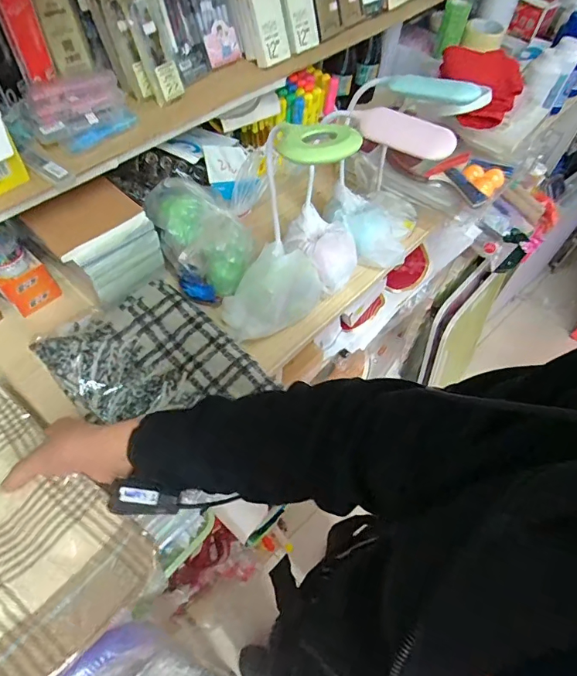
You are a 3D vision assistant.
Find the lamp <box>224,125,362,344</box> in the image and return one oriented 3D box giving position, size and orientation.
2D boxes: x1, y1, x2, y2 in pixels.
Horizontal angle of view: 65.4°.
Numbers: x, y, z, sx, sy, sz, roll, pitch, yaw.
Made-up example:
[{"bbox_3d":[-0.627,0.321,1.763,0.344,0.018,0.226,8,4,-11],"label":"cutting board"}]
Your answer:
[{"bbox_3d":[-0.014,-0.132,0.591,0.150,0.326,0.130,4,57,-3],"label":"lamp"}]

